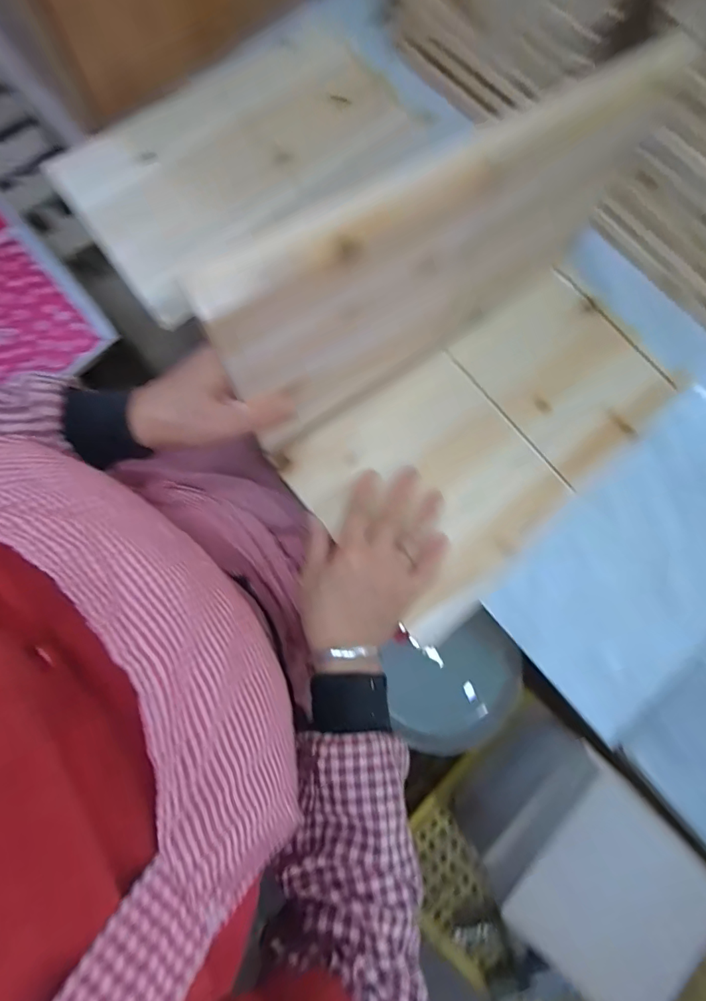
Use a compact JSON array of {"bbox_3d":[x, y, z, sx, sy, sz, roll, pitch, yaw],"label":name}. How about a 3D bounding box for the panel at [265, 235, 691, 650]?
[{"bbox_3d":[0.137,-0.066,0.451,0.365,0.029,0.214,-38,85,-4],"label":"panel"}]

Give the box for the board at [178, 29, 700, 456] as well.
[{"bbox_3d":[0.065,-0.169,0.358,0.343,0.219,0.026,-32,82,-5],"label":"board"}]

